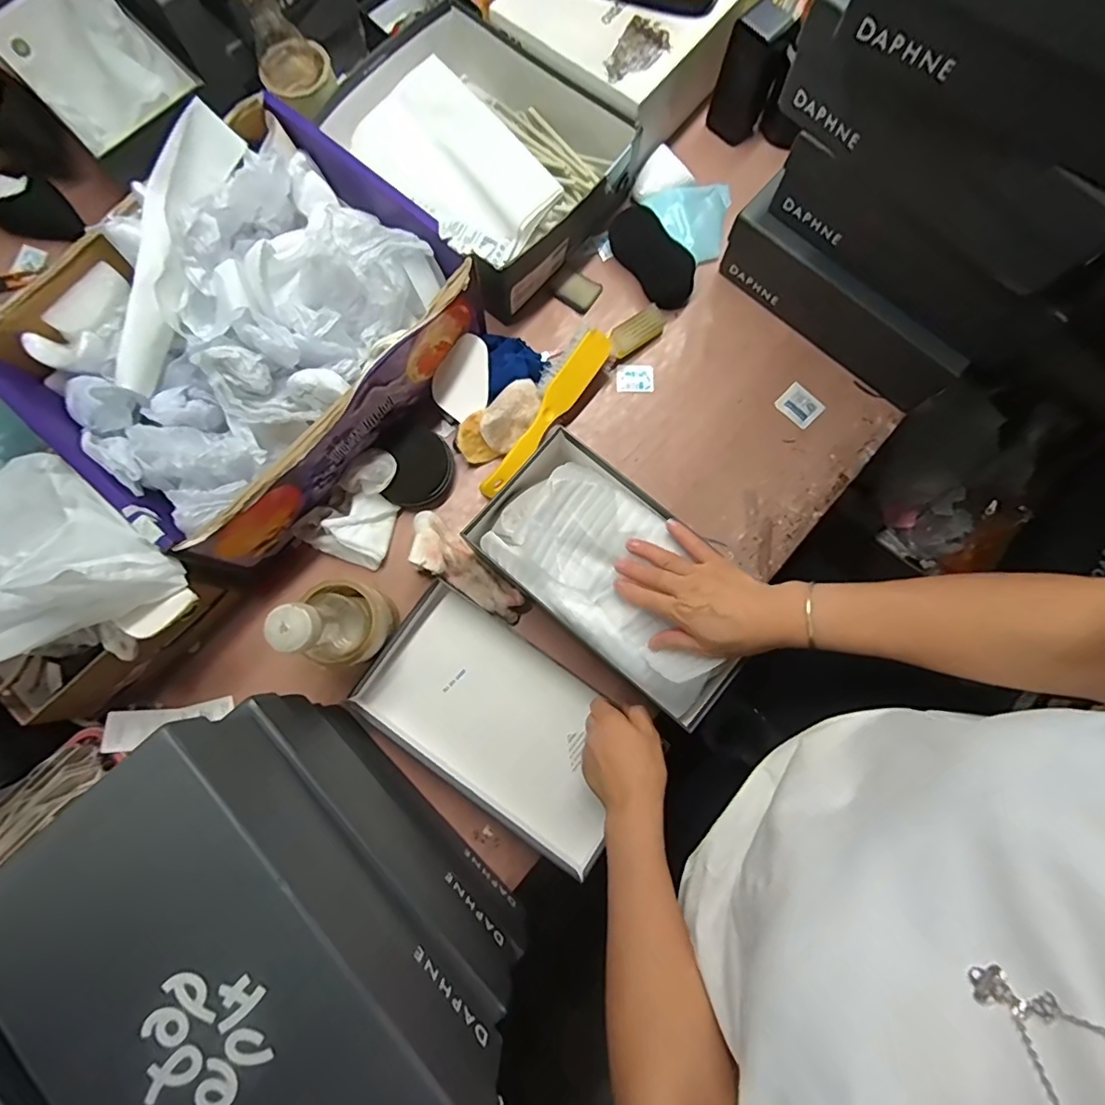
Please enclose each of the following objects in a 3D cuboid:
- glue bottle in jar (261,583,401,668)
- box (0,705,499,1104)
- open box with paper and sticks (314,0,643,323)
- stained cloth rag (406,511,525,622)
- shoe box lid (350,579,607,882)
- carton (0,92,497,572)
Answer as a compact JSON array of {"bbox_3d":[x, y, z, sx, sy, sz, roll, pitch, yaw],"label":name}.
[{"bbox_3d":[-0.203,0.064,0.507,0.067,0.165,0.079,-2,80,-1],"label":"glue bottle in jar"},{"bbox_3d":[-0.191,0.268,0.335,0.154,0.105,0.282,-43,83,-7],"label":"box"},{"bbox_3d":[-0.108,-0.484,0.679,0.346,0.113,0.277,40,82,6],"label":"open box with paper and sticks"},{"bbox_3d":[-0.101,0.015,0.593,0.162,0.054,0.055,41,82,7],"label":"stained cloth rag"},{"bbox_3d":[-0.050,0.180,0.580,0.298,0.030,0.164,35,81,6],"label":"shoe box lid"},{"bbox_3d":[-0.317,-0.231,0.558,0.318,0.130,0.400,40,82,6],"label":"carton"}]

